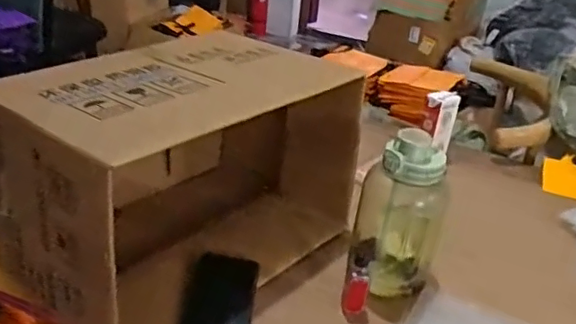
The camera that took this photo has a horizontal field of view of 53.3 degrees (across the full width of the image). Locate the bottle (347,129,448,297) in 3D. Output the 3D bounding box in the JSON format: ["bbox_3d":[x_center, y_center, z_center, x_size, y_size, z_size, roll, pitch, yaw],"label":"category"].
[{"bbox_3d":[0.138,0.079,0.715,0.104,0.215,0.088,9,29,6],"label":"bottle"}]

